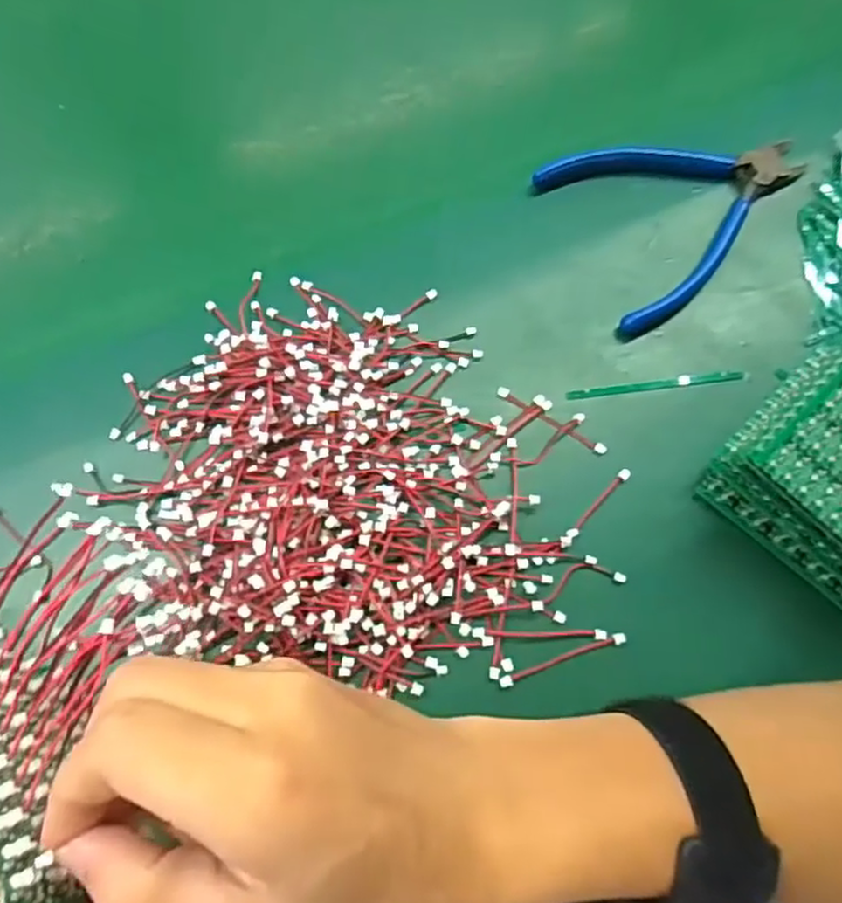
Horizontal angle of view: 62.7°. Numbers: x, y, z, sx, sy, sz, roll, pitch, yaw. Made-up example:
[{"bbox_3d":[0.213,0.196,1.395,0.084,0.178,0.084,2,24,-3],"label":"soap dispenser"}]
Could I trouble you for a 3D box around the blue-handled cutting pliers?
[{"bbox_3d":[0.143,-0.130,0.365,0.132,0.012,0.101,-25,72,-7],"label":"blue-handled cutting pliers"}]

